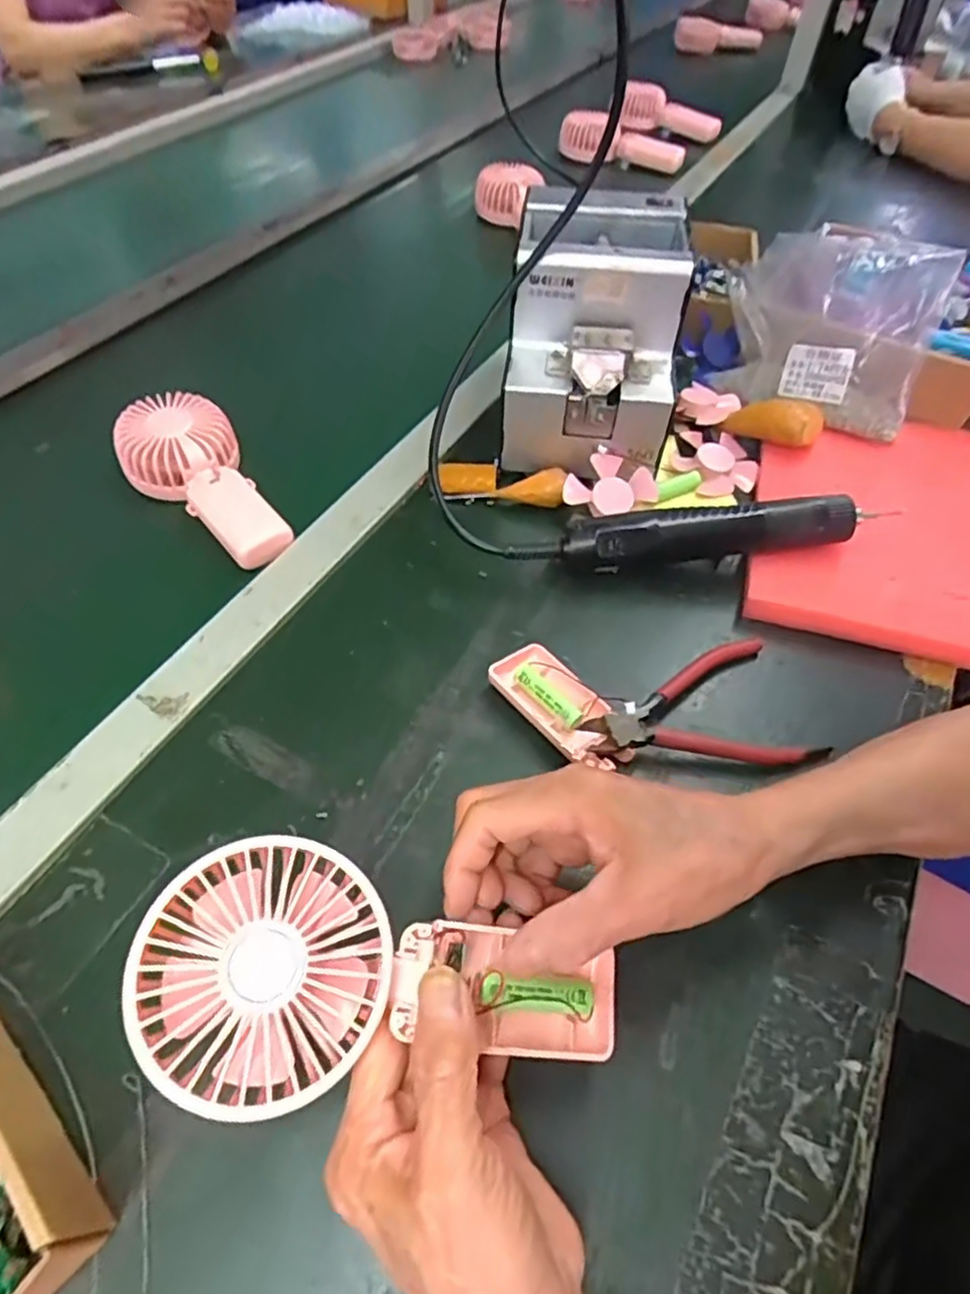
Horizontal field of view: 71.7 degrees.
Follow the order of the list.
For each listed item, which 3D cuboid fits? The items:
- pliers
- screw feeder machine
[{"bbox_3d":[0.126,0.044,0.400,0.128,0.017,0.081,-14,55,-12],"label":"pliers"},{"bbox_3d":[0.085,-0.245,0.527,0.124,0.136,0.171,7,53,4],"label":"screw feeder machine"}]

